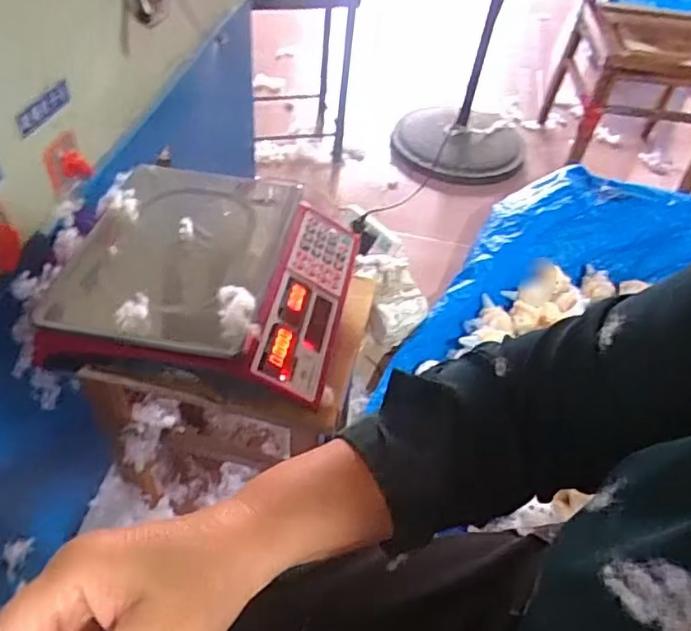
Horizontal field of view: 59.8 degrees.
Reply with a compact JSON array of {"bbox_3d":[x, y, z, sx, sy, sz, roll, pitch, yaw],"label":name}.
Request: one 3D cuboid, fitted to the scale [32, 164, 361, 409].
[{"bbox_3d":[-0.155,-0.054,0.729,0.308,0.095,0.305,10,47,4],"label":"scale"}]

